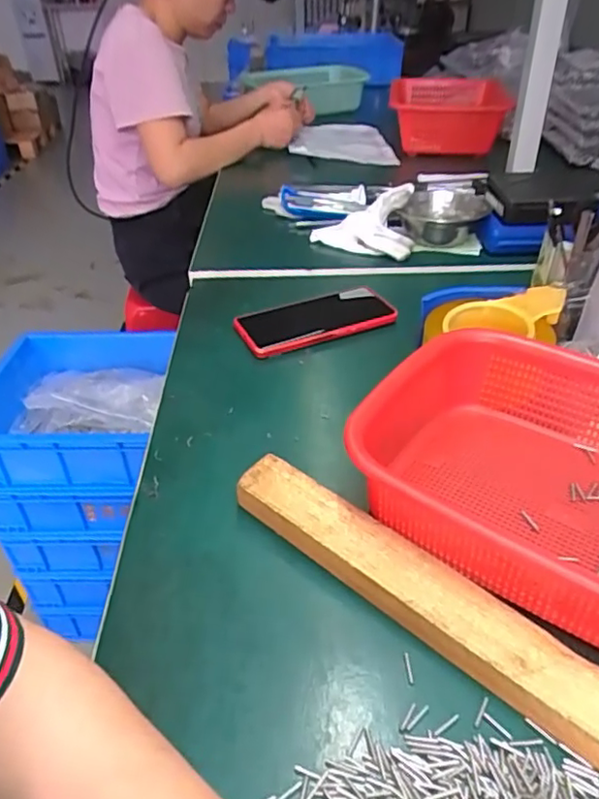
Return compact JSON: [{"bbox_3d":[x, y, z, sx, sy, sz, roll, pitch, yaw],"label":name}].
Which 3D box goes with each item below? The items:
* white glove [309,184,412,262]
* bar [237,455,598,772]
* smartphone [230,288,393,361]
[{"bbox_3d":[0.083,-0.238,0.811,0.143,0.075,0.078,9,39,14],"label":"white glove"},{"bbox_3d":[0.132,0.147,0.320,0.440,0.023,0.044,28,47,34],"label":"bar"},{"bbox_3d":[0.017,-0.091,0.650,0.169,0.011,0.085,-17,40,-17],"label":"smartphone"}]

